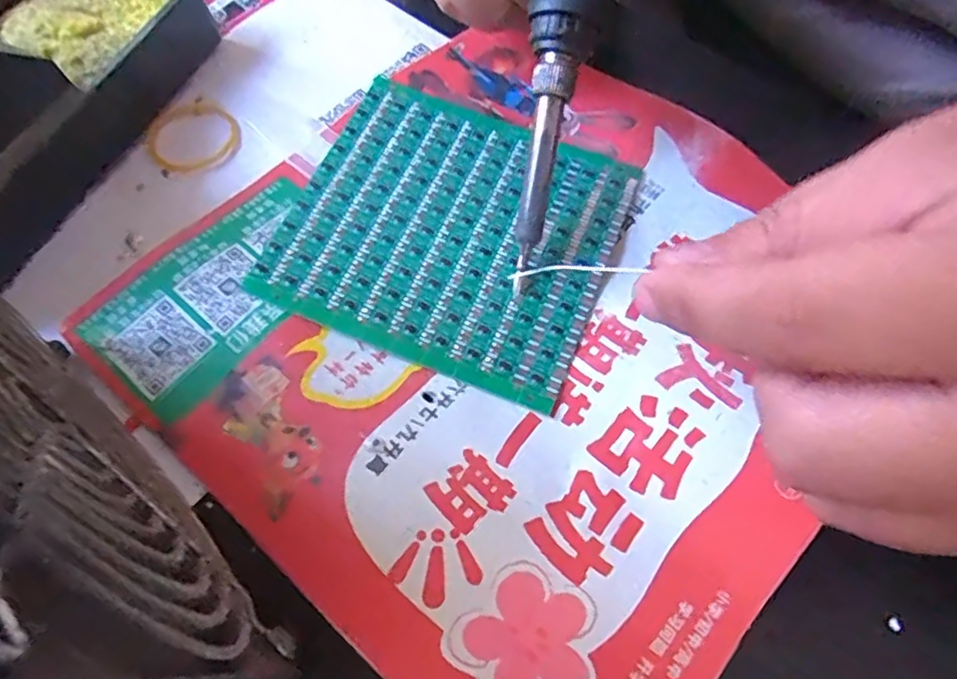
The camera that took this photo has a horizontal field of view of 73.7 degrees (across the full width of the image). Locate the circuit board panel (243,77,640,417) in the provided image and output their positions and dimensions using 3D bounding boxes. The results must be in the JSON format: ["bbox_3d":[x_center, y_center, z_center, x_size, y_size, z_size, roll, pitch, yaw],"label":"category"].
[{"bbox_3d":[-0.009,-0.036,0.206,0.099,0.004,0.091,22,67,7],"label":"circuit board panel"}]

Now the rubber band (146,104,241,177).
[{"bbox_3d":[-0.102,-0.073,0.230,0.032,0.004,0.031,1,63,-2],"label":"rubber band"}]

